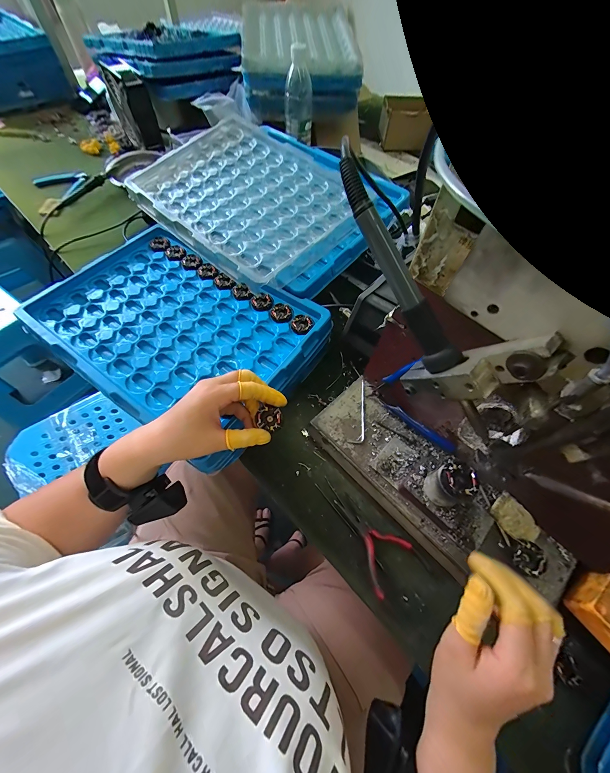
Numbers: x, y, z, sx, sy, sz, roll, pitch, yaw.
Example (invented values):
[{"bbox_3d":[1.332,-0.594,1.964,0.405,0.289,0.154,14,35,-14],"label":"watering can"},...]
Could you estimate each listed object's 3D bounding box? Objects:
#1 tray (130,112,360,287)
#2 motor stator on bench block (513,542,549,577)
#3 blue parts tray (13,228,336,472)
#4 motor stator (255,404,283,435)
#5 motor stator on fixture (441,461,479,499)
[{"bbox_3d":[-0.100,-0.338,0.504,0.367,0.023,0.278,39,73,16],"label":"tray"},{"bbox_3d":[0.223,0.170,0.288,0.036,0.014,0.027,-33,66,-18],"label":"motor stator on bench block"},{"bbox_3d":[-0.187,-0.085,0.431,0.375,0.052,0.257,32,65,16],"label":"blue parts tray"},{"bbox_3d":[-0.039,0.035,0.316,0.029,0.010,0.025,22,63,11],"label":"motor stator"},{"bbox_3d":[0.139,0.083,0.259,0.028,0.008,0.030,5,61,2],"label":"motor stator on fixture"}]

